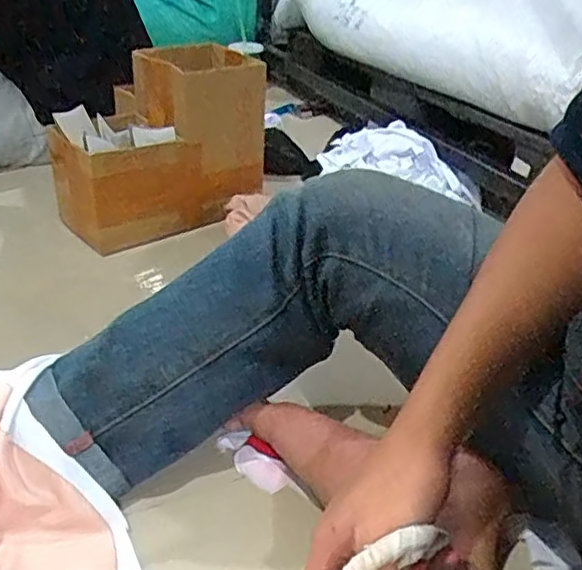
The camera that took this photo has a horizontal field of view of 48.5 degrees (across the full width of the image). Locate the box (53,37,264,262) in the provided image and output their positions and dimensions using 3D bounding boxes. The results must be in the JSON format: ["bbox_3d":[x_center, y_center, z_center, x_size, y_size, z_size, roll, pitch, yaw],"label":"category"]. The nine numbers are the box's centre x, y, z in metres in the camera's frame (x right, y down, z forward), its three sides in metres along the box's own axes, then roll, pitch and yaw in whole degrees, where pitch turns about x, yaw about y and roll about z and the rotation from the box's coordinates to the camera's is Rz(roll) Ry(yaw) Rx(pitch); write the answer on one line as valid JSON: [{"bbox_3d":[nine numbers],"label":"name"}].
[{"bbox_3d":[-0.225,-0.223,1.024,0.316,0.231,0.189,-22,38,-34],"label":"box"}]

